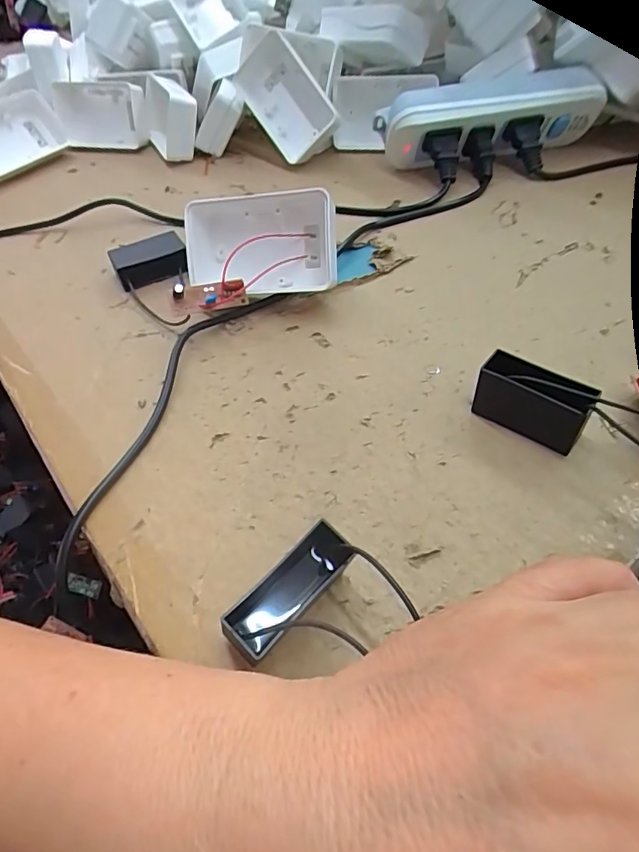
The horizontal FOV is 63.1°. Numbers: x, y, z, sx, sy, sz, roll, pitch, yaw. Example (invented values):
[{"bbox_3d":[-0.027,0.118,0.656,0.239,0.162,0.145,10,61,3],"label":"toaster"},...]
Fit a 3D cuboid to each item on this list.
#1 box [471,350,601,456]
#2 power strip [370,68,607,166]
[{"bbox_3d":[0.097,-0.011,0.239,0.048,0.031,0.016,29,58,27],"label":"box"},{"bbox_3d":[0.135,-0.243,0.419,0.173,0.057,0.038,-9,49,-2],"label":"power strip"}]

